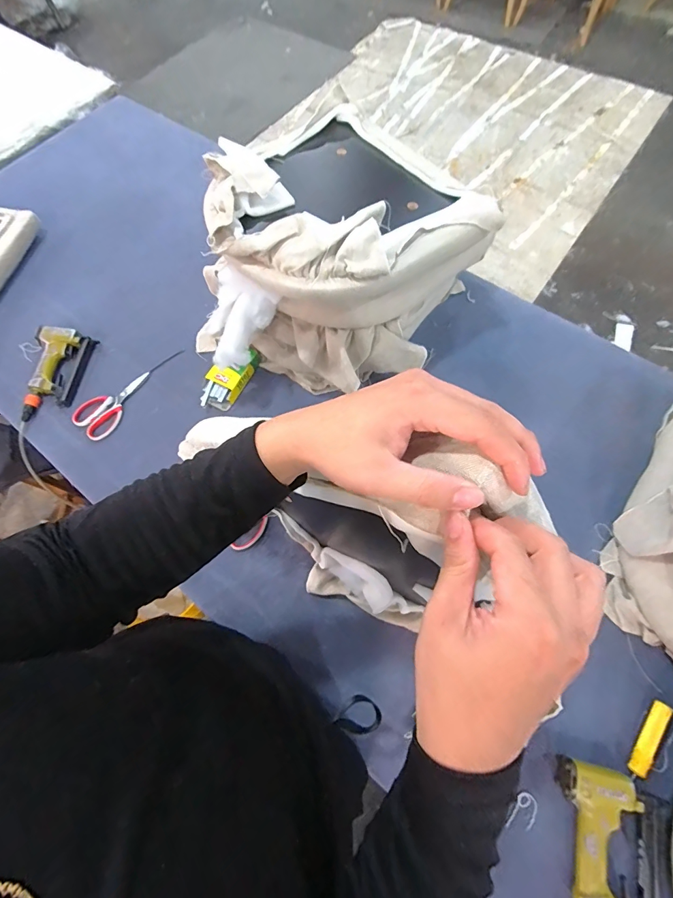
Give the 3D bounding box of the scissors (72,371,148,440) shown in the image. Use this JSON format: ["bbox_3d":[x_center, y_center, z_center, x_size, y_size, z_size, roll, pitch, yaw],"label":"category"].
[{"bbox_3d":[-0.509,-0.103,0.925,0.186,0.015,0.096,-42,72,-13],"label":"scissors"}]

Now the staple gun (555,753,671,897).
[{"bbox_3d":[0.397,0.591,0.555,0.139,0.041,0.257,3,68,4],"label":"staple gun"}]

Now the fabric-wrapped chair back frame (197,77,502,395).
[{"bbox_3d":[-0.024,-0.374,0.830,0.552,0.310,0.471,-38,71,-12],"label":"fabric-wrapped chair back frame"}]

